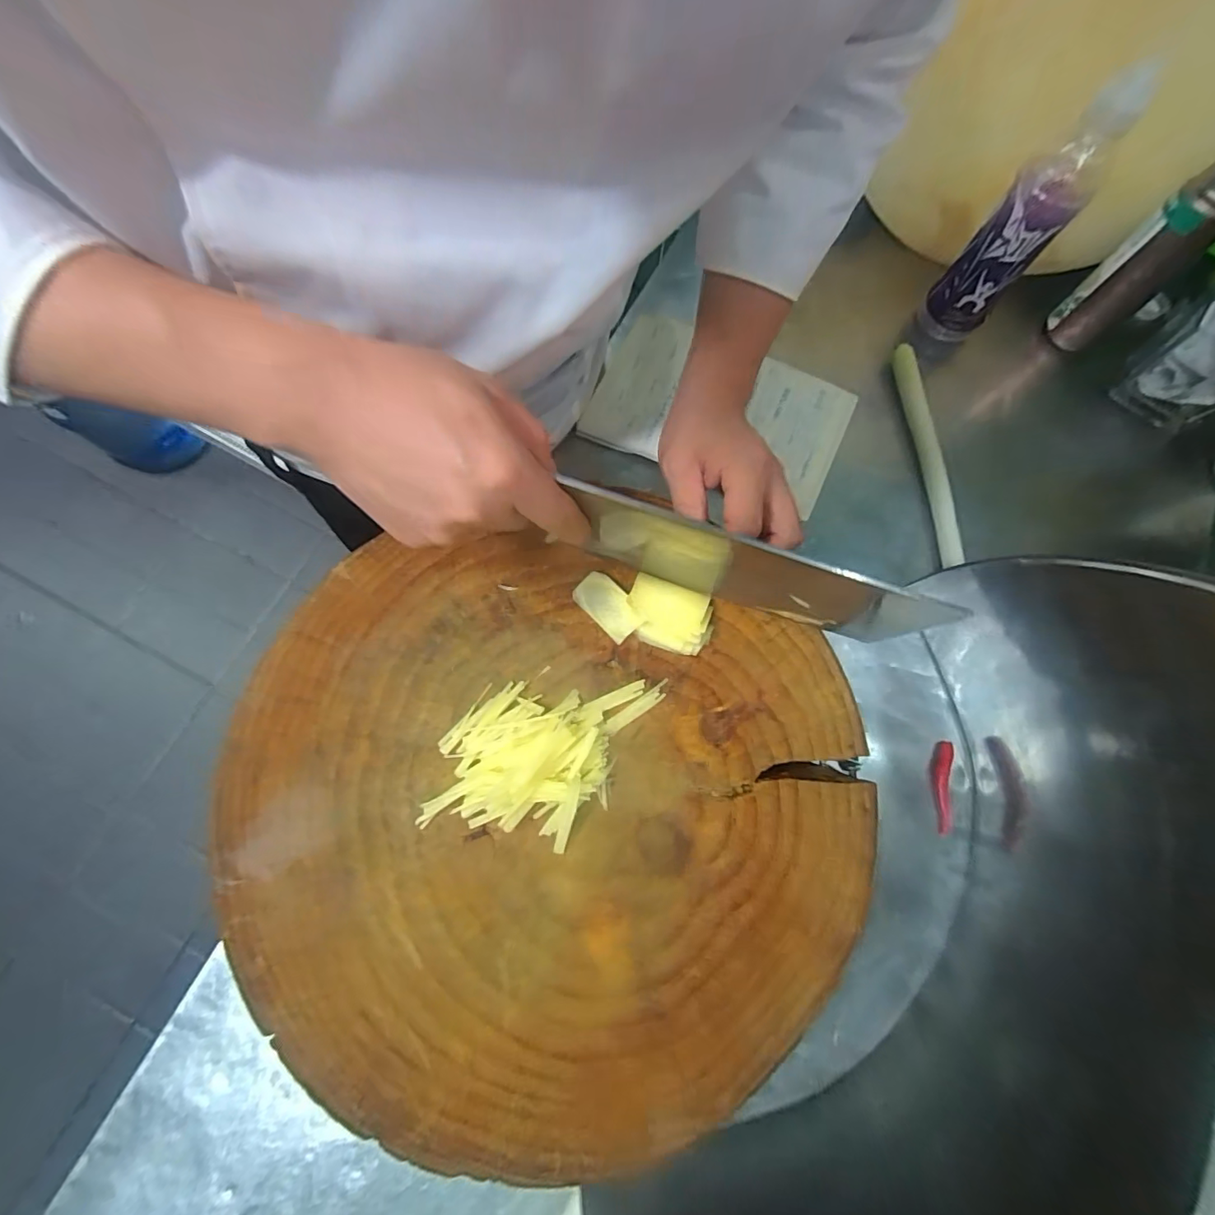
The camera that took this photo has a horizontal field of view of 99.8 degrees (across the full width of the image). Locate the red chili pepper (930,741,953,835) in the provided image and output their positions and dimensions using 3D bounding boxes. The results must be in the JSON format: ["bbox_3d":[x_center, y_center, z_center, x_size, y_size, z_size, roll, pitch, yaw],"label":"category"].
[{"bbox_3d":[0.299,0.159,0.458,0.015,0.010,0.077,13,73,2],"label":"red chili pepper"}]

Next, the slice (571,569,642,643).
[{"bbox_3d":[-0.001,-0.003,0.357,0.051,0.004,0.028,45,97,14],"label":"slice"}]

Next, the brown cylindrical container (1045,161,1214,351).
[{"bbox_3d":[0.543,-0.347,0.524,0.045,0.170,0.058,-36,78,-12],"label":"brown cylindrical container"}]

